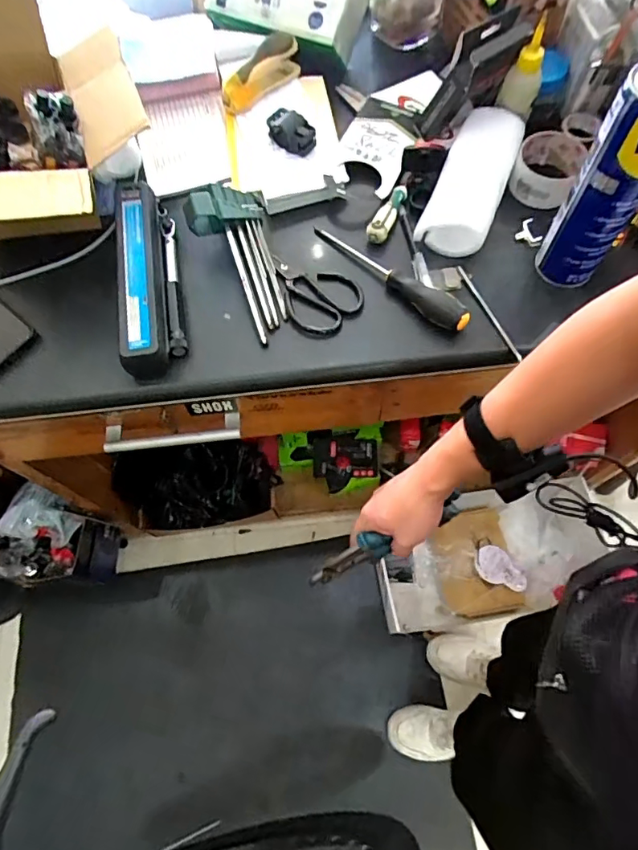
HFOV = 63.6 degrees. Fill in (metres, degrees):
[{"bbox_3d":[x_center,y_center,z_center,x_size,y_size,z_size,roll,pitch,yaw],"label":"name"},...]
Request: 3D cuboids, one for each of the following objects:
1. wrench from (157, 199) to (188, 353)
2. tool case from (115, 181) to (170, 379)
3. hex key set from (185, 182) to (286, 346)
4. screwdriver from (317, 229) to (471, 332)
[{"bbox_3d":[-0.173,-0.175,0.604,0.016,0.026,0.205,-11,67,-2],"label":"wrench"},{"bbox_3d":[-0.204,-0.178,0.607,0.059,0.049,0.257,-11,67,-2],"label":"tool case"},{"bbox_3d":[-0.086,-0.196,0.606,0.095,0.059,0.208,-21,81,-6],"label":"hex key set"},{"bbox_3d":[0.086,-0.175,0.591,0.209,0.029,0.028,41,75,18],"label":"screwdriver"}]

